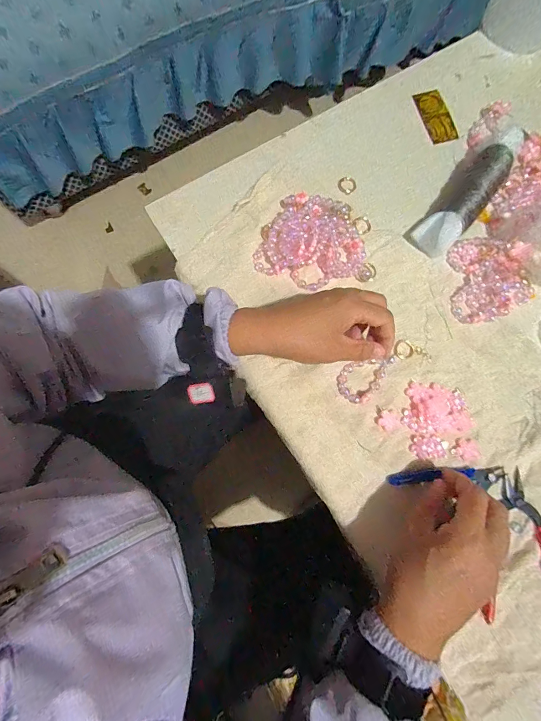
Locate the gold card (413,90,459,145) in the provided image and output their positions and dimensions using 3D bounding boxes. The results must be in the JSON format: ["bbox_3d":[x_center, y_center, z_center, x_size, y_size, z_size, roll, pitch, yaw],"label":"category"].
[{"bbox_3d":[0.225,-0.332,0.457,0.040,0.004,0.079,-17,79,-3],"label":"gold card"}]

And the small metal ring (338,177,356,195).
[{"bbox_3d":[0.099,-0.226,0.435,0.023,0.007,0.021,0,79,0],"label":"small metal ring"}]

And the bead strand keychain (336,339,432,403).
[{"bbox_3d":[0.128,0.009,0.383,0.111,0.005,0.044,-28,80,-8],"label":"bead strand keychain"}]

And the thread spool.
[{"bbox_3d":[0.244,-0.204,0.412,0.048,0.039,0.177,41,82,7],"label":"thread spool"}]

